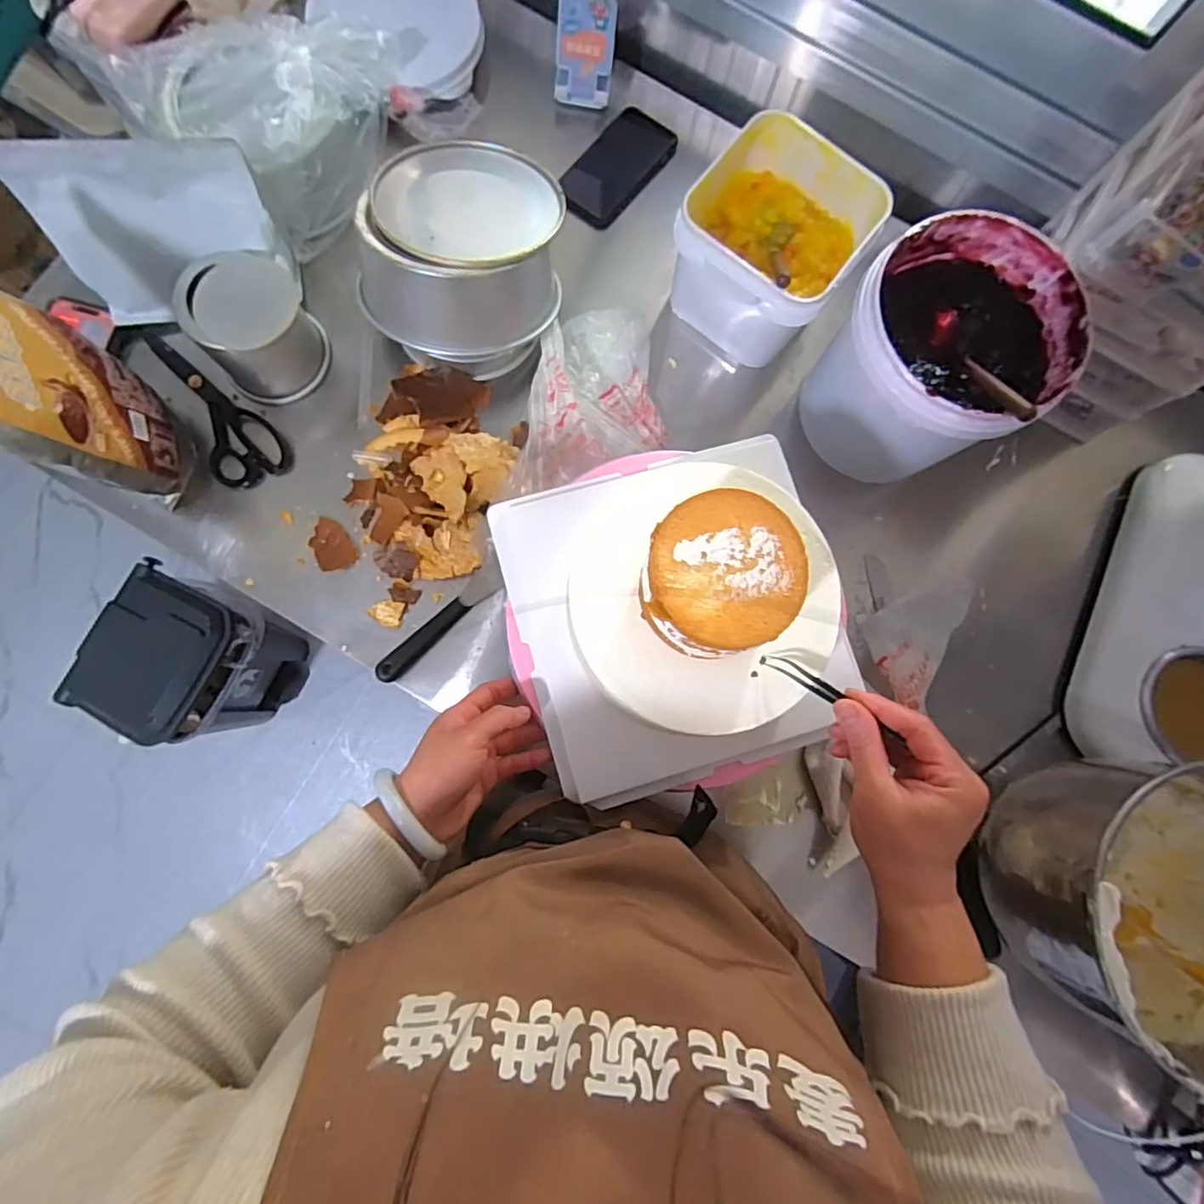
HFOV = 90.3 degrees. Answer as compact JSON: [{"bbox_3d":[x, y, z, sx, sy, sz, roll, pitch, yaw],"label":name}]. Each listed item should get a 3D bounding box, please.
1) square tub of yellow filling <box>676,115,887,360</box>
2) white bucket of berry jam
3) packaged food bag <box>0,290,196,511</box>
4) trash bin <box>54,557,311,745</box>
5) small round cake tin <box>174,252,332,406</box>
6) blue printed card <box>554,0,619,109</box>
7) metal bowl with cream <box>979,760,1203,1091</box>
[{"bbox_3d":[0.177,-0.374,0.636,0.170,0.127,0.176,36,81,2],"label":"square tub of yellow filling"},{"bbox_3d":[0.321,-0.238,0.591,0.184,0.166,0.192,1,81,-4],"label":"white bucket of berry jam"},{"bbox_3d":[-0.456,-0.184,0.517,0.072,0.236,0.174,-35,85,-8],"label":"packaged food bag"},{"bbox_3d":[-0.759,0.115,1.152,0.254,0.378,0.258,27,80,1],"label":"trash bin"},{"bbox_3d":[-0.349,-0.278,0.604,0.110,0.097,0.099,-40,86,-9],"label":"small round cake tin"},{"bbox_3d":[-0.019,-0.636,0.689,0.065,0.098,0.012,3,44,-8],"label":"blue printed card"},{"bbox_3d":[0.454,0.241,0.490,0.208,0.151,0.216,1,81,-4],"label":"metal bowl with cream"}]

